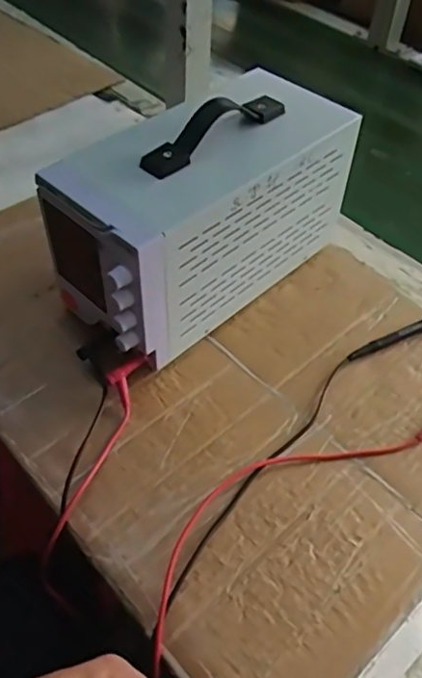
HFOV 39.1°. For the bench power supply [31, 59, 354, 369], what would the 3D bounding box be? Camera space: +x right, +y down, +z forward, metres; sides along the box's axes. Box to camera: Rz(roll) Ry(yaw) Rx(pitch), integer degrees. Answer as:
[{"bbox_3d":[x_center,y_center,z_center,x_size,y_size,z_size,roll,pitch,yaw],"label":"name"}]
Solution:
[{"bbox_3d":[-0.006,-0.113,0.539,0.122,0.164,0.275,38,56,26],"label":"bench power supply"}]

